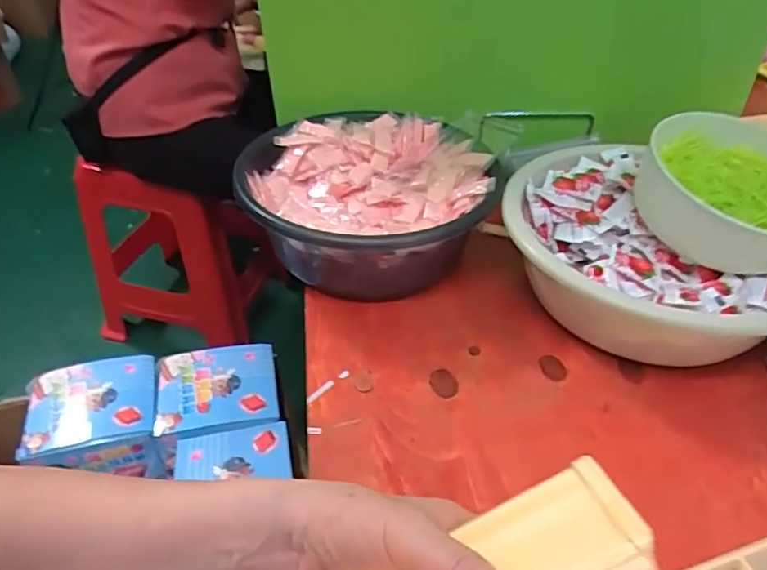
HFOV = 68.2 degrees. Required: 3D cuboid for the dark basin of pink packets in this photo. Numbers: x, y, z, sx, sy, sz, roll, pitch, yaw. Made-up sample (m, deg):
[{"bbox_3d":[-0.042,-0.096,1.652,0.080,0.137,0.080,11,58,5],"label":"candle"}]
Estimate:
[{"bbox_3d":[-0.016,-0.078,0.600,0.245,0.114,0.238,0,40,0],"label":"dark basin of pink packets"}]

